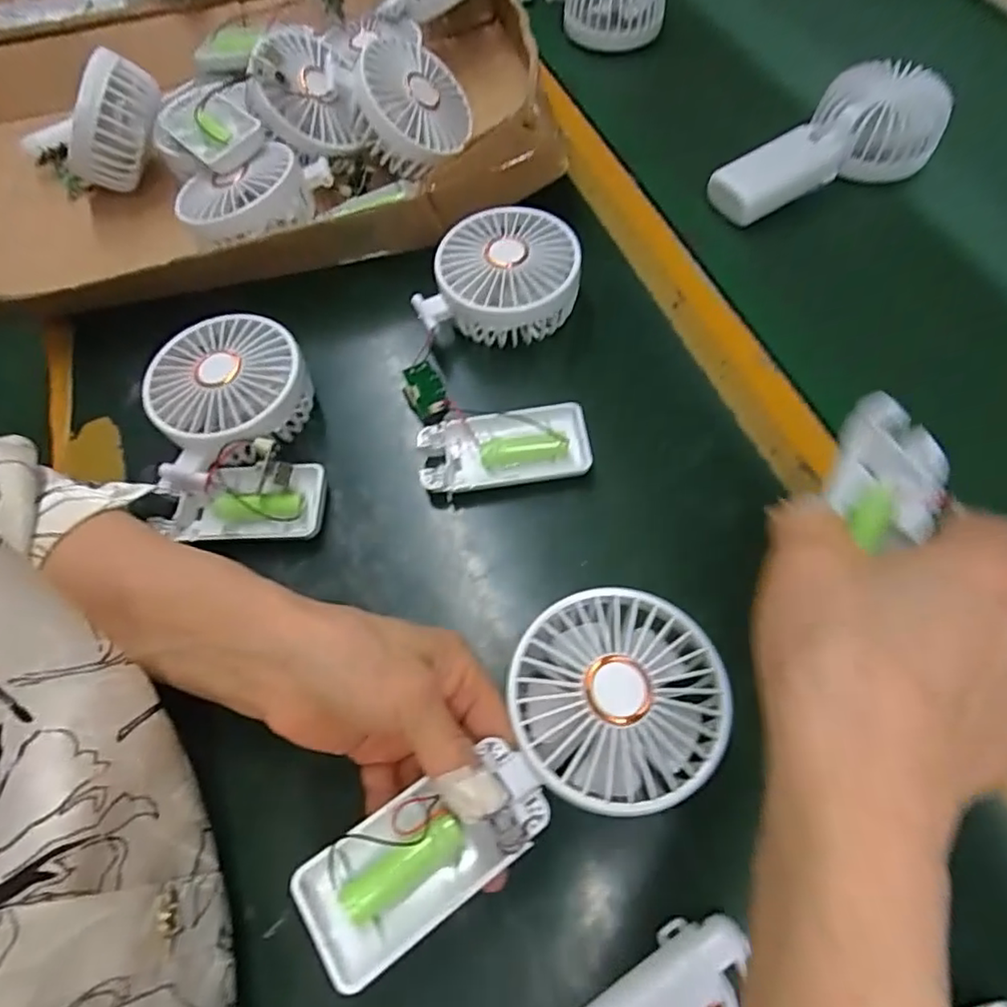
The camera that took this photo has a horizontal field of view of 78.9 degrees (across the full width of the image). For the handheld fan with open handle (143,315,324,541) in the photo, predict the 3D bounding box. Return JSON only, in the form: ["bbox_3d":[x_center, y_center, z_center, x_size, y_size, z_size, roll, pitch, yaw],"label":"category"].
[{"bbox_3d":[-0.153,-0.043,0.352,0.092,0.047,0.133,-4,63,-1],"label":"handheld fan with open handle"}]

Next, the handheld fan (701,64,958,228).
[{"bbox_3d":[0.228,-0.247,0.426,0.153,0.052,0.072,-32,67,-14],"label":"handheld fan"}]

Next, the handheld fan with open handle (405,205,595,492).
[{"bbox_3d":[-0.005,-0.097,0.361,0.099,0.042,0.180,-1,63,1],"label":"handheld fan with open handle"}]

